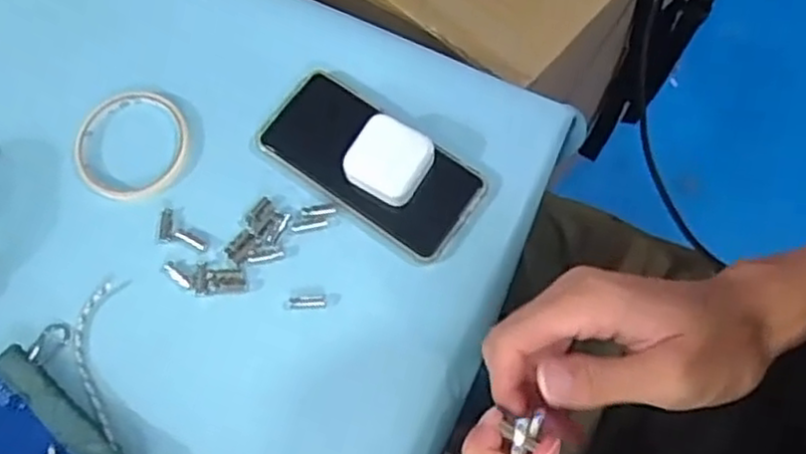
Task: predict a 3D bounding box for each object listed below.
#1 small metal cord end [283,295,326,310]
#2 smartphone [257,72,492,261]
[{"bbox_3d":[-0.069,0.052,0.508,0.030,0.004,0.010,-2,71,1],"label":"small metal cord end"},{"bbox_3d":[-0.025,-0.049,0.535,0.167,0.016,0.081,35,75,13],"label":"smartphone"}]

